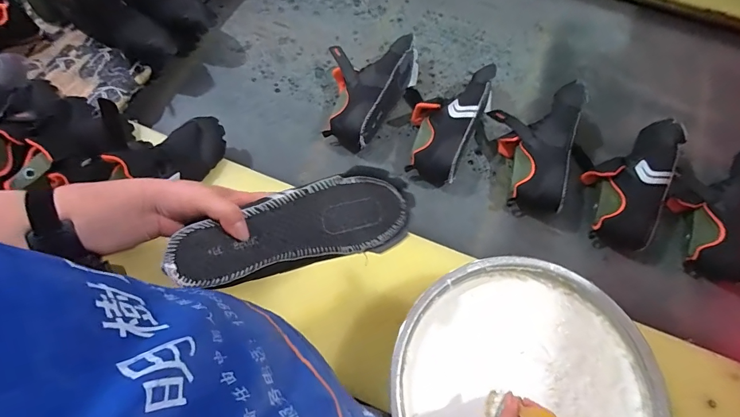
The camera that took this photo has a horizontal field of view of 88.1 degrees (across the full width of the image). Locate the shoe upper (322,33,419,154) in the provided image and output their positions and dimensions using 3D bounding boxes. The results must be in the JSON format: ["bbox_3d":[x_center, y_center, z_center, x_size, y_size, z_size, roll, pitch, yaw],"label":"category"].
[{"bbox_3d":[0.007,-0.227,0.766,0.176,0.085,0.235,3,70,1],"label":"shoe upper"}]

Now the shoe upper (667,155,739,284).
[{"bbox_3d":[0.636,-0.014,0.692,0.133,0.078,0.277,24,71,8],"label":"shoe upper"}]

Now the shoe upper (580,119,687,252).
[{"bbox_3d":[0.476,-0.062,0.709,0.123,0.079,0.266,26,72,9],"label":"shoe upper"}]

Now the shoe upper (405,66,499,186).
[{"bbox_3d":[0.144,-0.183,0.749,0.139,0.086,0.258,27,72,9],"label":"shoe upper"}]

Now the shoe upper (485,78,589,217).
[{"bbox_3d":[0.303,-0.129,0.721,0.147,0.085,0.272,17,70,6],"label":"shoe upper"}]

